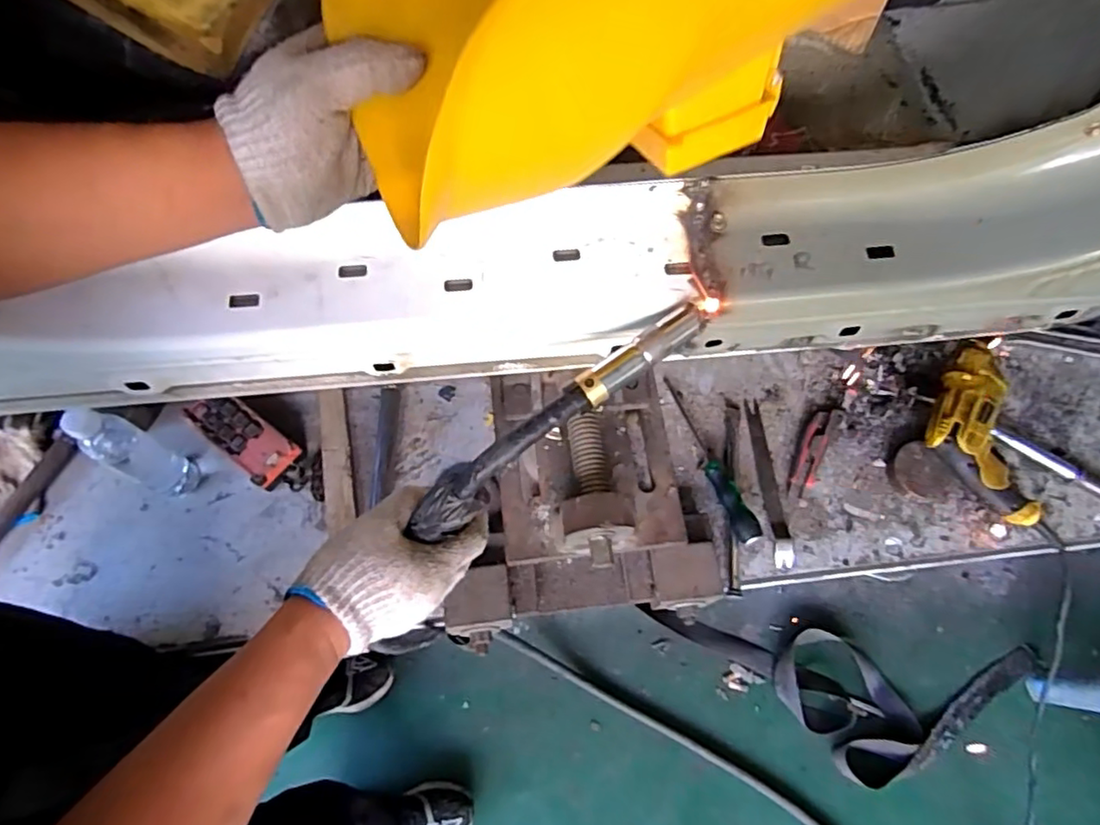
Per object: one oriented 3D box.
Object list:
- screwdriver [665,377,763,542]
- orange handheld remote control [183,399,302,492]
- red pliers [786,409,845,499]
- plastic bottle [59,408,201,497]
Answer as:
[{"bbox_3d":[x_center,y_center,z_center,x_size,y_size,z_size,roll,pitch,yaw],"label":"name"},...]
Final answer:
[{"bbox_3d":[0.216,0.056,0.844,0.033,0.039,0.258,-16,67,-9],"label":"screwdriver"},{"bbox_3d":[-0.419,0.037,0.848,0.161,0.040,0.067,33,69,12],"label":"orange handheld remote control"},{"bbox_3d":[0.365,0.049,0.860,0.041,0.021,0.151,30,69,11],"label":"red pliers"},{"bbox_3d":[-0.504,0.048,0.755,0.054,0.207,0.066,28,68,11],"label":"plastic bottle"}]

